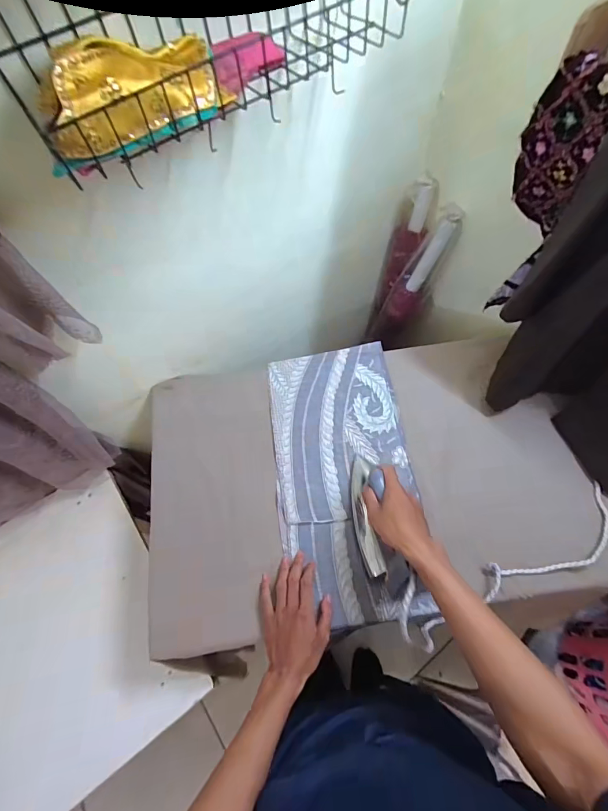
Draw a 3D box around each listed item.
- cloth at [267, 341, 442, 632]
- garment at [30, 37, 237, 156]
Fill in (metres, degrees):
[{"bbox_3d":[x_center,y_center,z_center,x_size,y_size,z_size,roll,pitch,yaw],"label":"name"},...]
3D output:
[{"bbox_3d":[0.068,0.106,0.672,0.232,0.023,0.472,-7,63,0],"label":"cloth"},{"bbox_3d":[-0.156,-0.297,0.351,0.173,0.060,0.077,-32,65,-14],"label":"garment"}]

